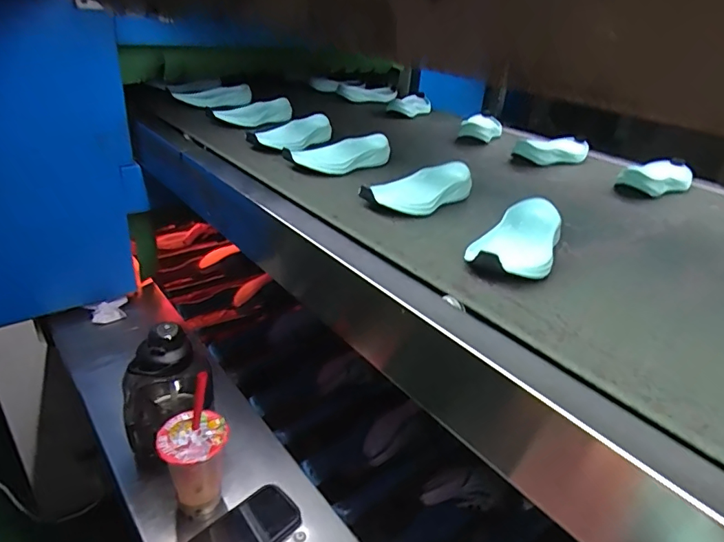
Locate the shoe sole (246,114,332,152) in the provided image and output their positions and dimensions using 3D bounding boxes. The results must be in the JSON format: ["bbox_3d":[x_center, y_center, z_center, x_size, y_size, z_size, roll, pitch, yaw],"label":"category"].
[{"bbox_3d":[-0.128,-0.257,0.910,0.068,0.044,0.178,19,36,31],"label":"shoe sole"}]

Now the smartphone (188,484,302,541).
[{"bbox_3d":[-0.165,0.365,0.672,0.082,0.015,0.156,28,37,36],"label":"smartphone"}]

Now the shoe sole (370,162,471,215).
[{"bbox_3d":[0.082,-0.116,0.695,0.075,0.045,0.181,25,39,37],"label":"shoe sole"}]

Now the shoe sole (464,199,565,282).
[{"bbox_3d":[0.183,-0.037,0.565,0.082,0.042,0.181,14,34,25],"label":"shoe sole"}]

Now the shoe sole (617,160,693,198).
[{"bbox_3d":[0.535,-0.170,0.872,0.188,0.038,0.085,-26,39,-36],"label":"shoe sole"}]

